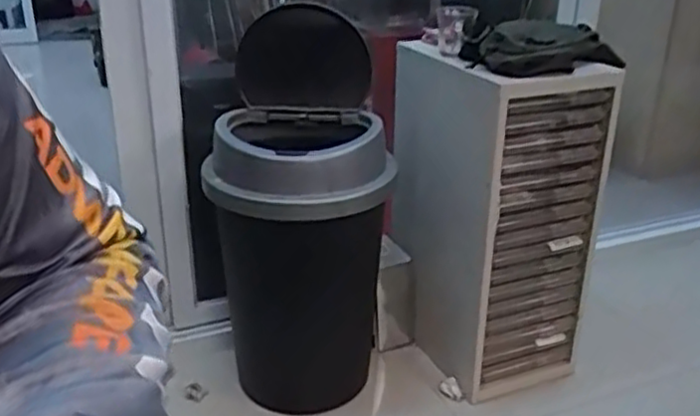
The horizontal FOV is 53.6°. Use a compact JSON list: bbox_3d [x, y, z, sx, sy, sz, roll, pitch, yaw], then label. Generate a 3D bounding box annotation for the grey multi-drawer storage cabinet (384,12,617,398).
[{"bbox_3d":[0.310,-0.004,1.481,0.315,0.740,0.370,-9,26,-21],"label":"grey multi-drawer storage cabinet"}]

